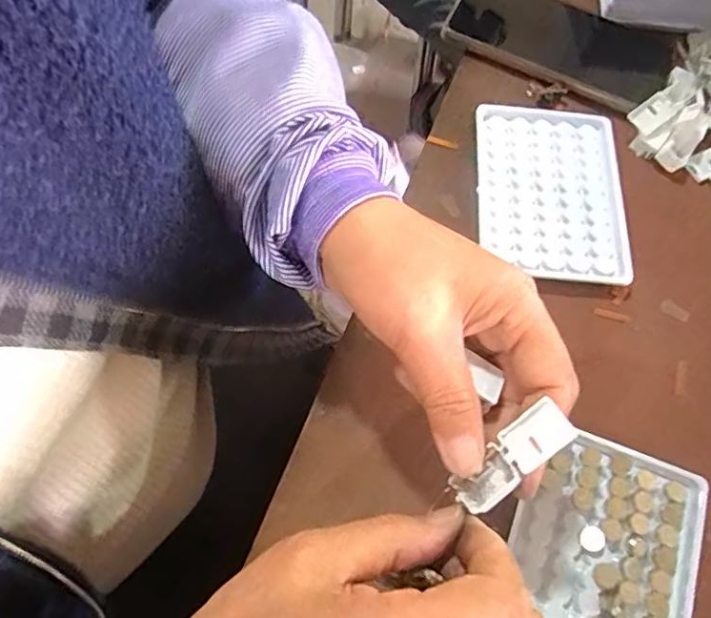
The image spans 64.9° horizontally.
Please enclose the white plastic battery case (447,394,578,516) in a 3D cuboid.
[{"bbox_3d":[0.064,0.062,0.233,0.019,0.008,0.056,47,108,17],"label":"white plastic battery case"}]

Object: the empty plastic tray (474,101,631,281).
[{"bbox_3d":[0.129,-0.077,0.372,0.095,0.015,0.129,4,67,-1],"label":"empty plastic tray"}]

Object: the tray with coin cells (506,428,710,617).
[{"bbox_3d":[0.128,0.134,0.287,0.095,0.012,0.129,20,67,7],"label":"tray with coin cells"}]

